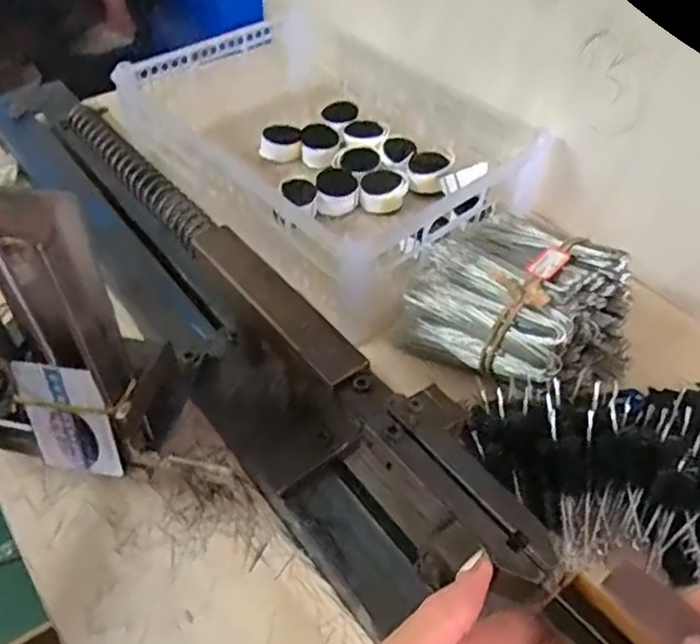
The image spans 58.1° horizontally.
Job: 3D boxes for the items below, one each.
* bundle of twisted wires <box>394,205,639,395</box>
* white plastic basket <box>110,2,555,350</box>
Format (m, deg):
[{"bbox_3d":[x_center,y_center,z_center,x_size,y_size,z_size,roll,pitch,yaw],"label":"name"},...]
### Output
[{"bbox_3d":[0.149,-0.018,0.562,0.166,0.077,0.192,-33,57,-28],"label":"bundle of twisted wires"},{"bbox_3d":[-0.037,-0.191,0.703,0.417,0.109,0.292,37,56,27],"label":"white plastic basket"}]

